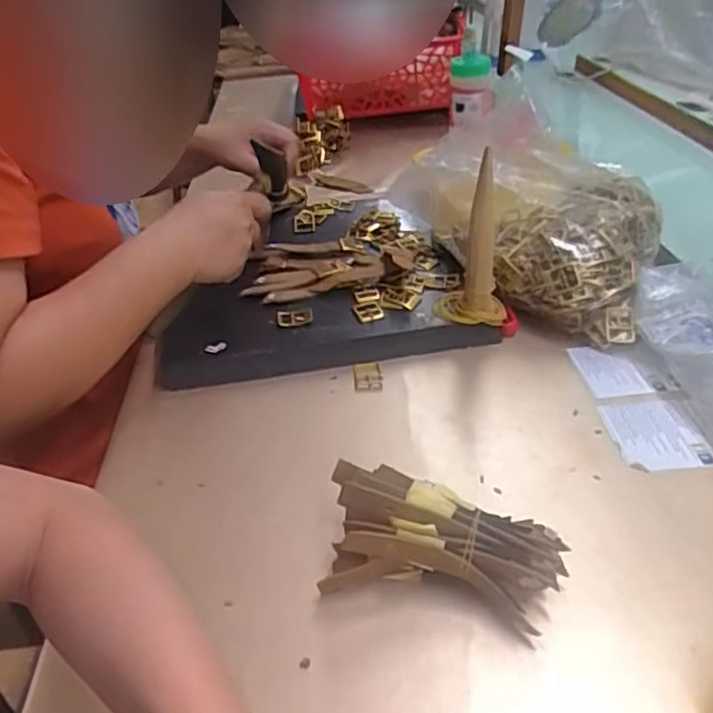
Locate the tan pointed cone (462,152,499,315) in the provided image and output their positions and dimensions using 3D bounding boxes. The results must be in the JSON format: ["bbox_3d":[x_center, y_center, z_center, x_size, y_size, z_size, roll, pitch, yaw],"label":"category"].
[{"bbox_3d":[0.108,-0.102,0.552,0.030,0.147,0.034,4,37,10],"label":"tan pointed cone"}]

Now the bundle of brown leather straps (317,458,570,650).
[{"bbox_3d":[0.049,0.112,0.390,0.145,0.045,0.072,7,38,16],"label":"bundle of brown leather straps"}]

